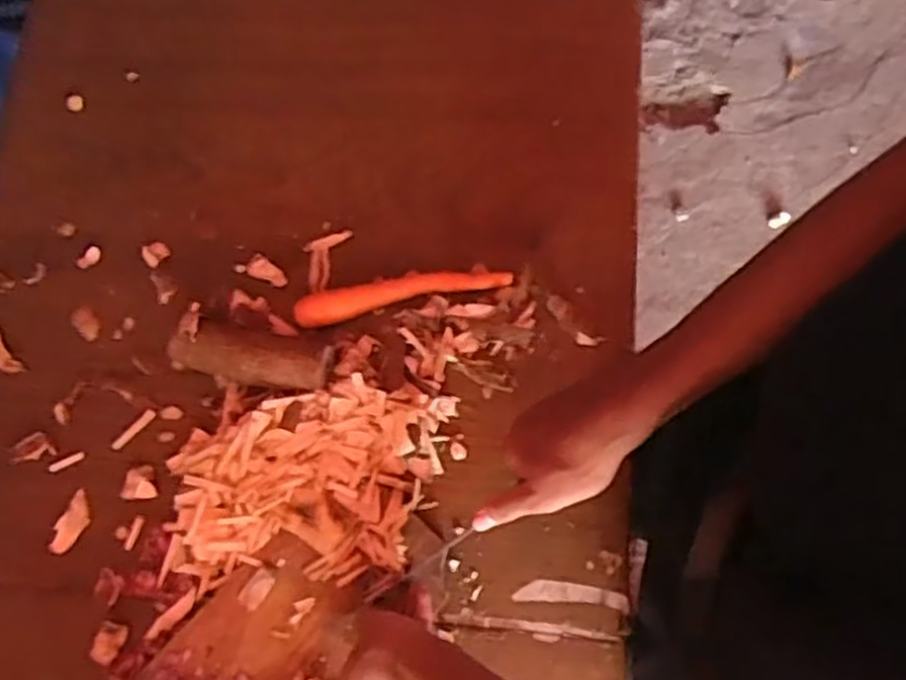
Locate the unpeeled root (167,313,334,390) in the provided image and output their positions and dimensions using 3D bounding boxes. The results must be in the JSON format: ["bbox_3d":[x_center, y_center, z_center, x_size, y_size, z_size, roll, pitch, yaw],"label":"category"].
[{"bbox_3d":[-0.165,0.012,0.660,0.131,0.049,0.050,13,73,8],"label":"unpeeled root"}]

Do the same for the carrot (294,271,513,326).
[{"bbox_3d":[-0.042,-0.039,0.670,0.180,0.027,0.023,-13,71,-1],"label":"carrot"}]

